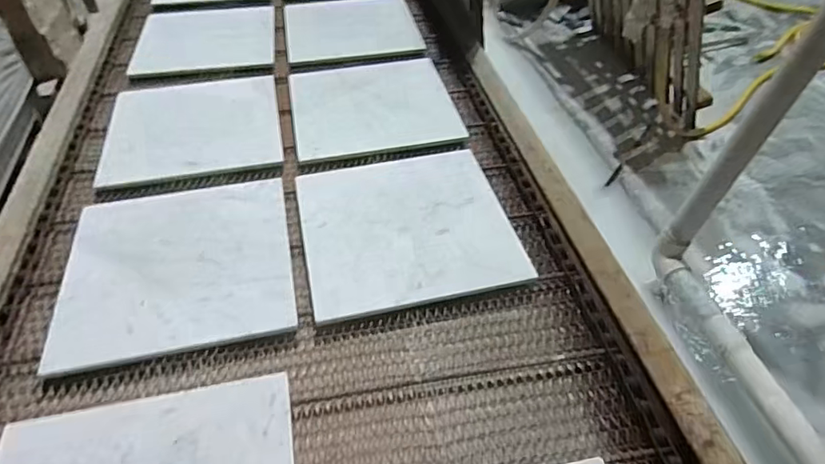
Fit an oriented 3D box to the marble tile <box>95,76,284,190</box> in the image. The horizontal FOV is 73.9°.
[{"bbox_3d":[-0.401,-0.200,1.004,0.302,0.010,0.299,-9,45,-8],"label":"marble tile"}]

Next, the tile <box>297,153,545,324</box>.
[{"bbox_3d":[-0.010,-0.014,0.817,0.300,0.012,0.288,-10,45,-9],"label":"tile"}]

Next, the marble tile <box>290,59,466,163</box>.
[{"bbox_3d":[-0.079,-0.254,1.061,0.298,0.006,0.289,-9,45,-8],"label":"marble tile"}]

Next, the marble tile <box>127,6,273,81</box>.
[{"bbox_3d":[-0.469,-0.449,1.267,0.291,0.017,0.317,-5,46,-10],"label":"marble tile"}]

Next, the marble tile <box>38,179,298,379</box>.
[{"bbox_3d":[-0.325,0.040,0.760,0.298,0.010,0.289,-10,45,-9],"label":"marble tile"}]

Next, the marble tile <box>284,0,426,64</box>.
[{"bbox_3d":[-0.148,-0.496,1.317,0.300,0.010,0.318,-7,44,-7],"label":"marble tile"}]

